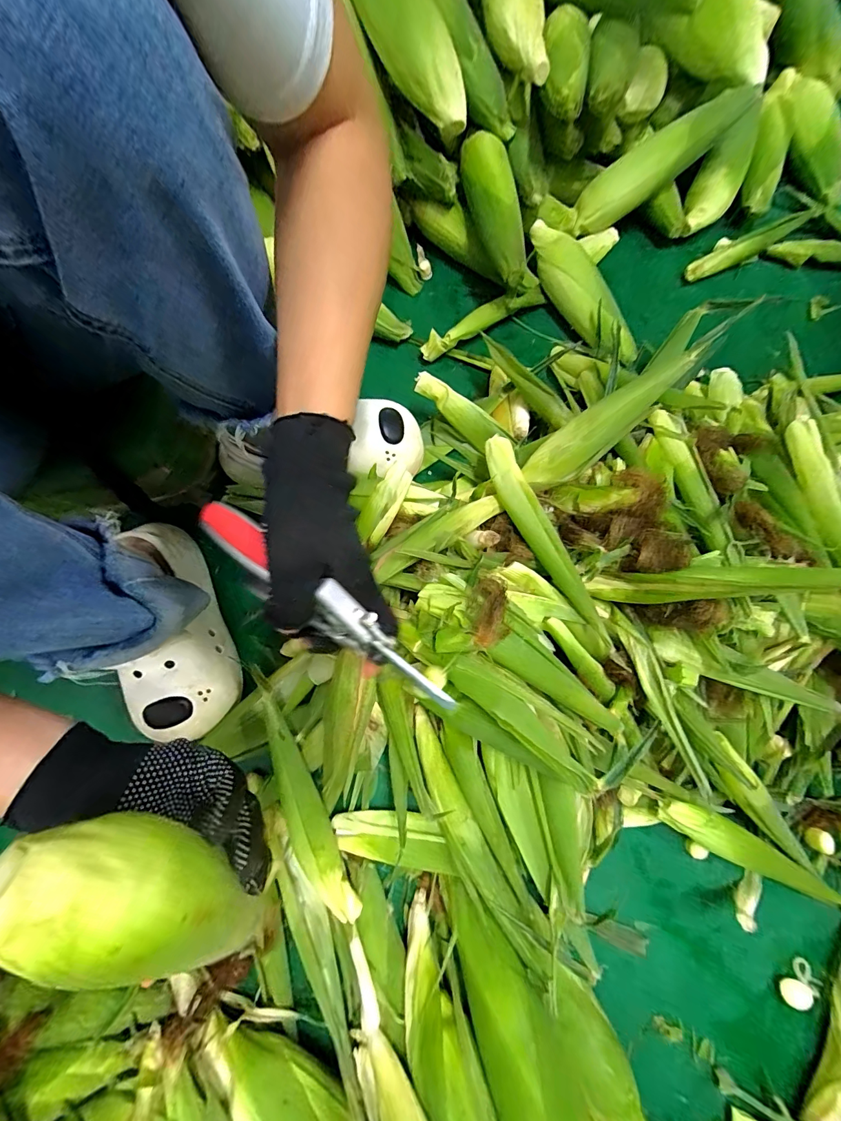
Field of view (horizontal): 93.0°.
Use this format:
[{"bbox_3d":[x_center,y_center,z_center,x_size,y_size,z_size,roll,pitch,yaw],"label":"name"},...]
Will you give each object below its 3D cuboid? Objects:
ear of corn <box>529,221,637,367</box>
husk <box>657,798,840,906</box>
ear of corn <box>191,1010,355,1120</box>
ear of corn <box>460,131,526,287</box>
[{"bbox_3d":[0.221,-0.375,0.568,0.066,0.058,0.243,-30,80,-7],"label":"ear of corn"},{"bbox_3d":[0.356,0.310,0.423,0.218,0.034,0.036,25,79,5],"label":"husk"},{"bbox_3d":[-0.120,0.482,0.353,0.188,0.047,0.049,38,80,7],"label":"ear of corn"},{"bbox_3d":[0.095,-0.469,0.525,0.056,0.047,0.203,-11,78,-3],"label":"ear of corn"}]

